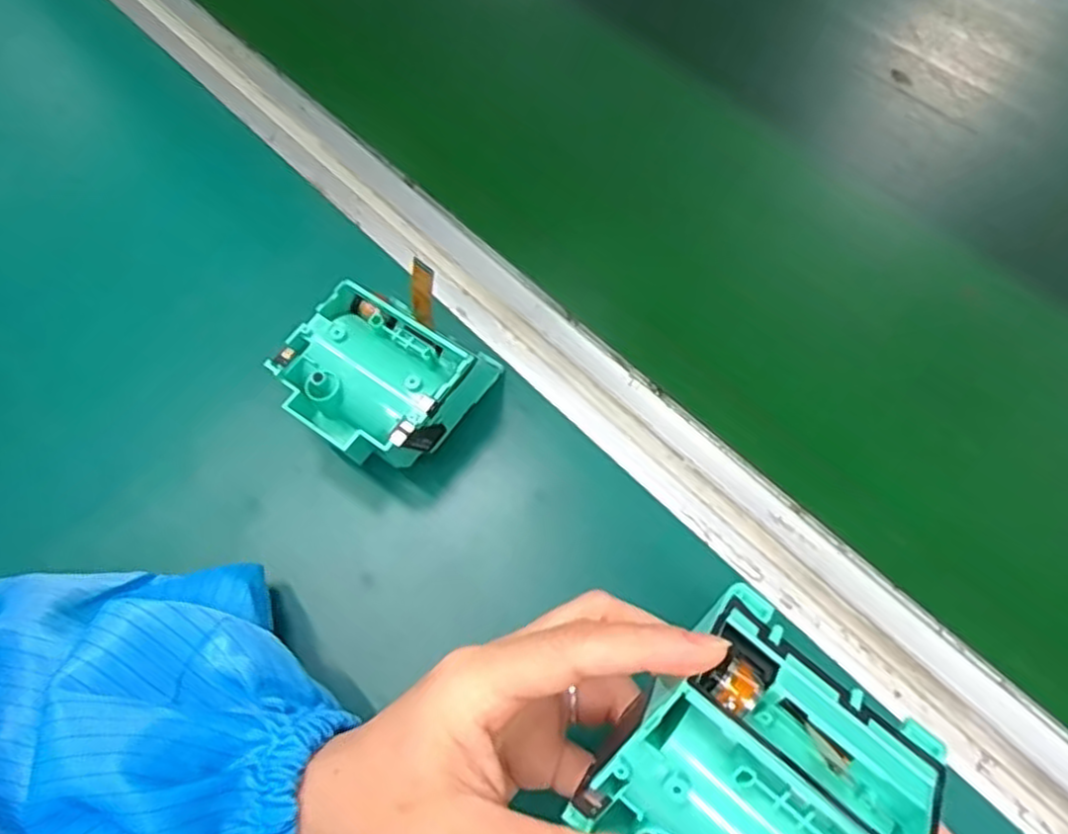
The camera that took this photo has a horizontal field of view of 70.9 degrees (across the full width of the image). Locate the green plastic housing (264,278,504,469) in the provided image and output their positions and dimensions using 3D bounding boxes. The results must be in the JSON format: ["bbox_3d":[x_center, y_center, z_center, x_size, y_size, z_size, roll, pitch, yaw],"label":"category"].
[{"bbox_3d":[-0.067,-0.018,0.341,0.074,0.041,0.073,34,70,17],"label":"green plastic housing"}]

